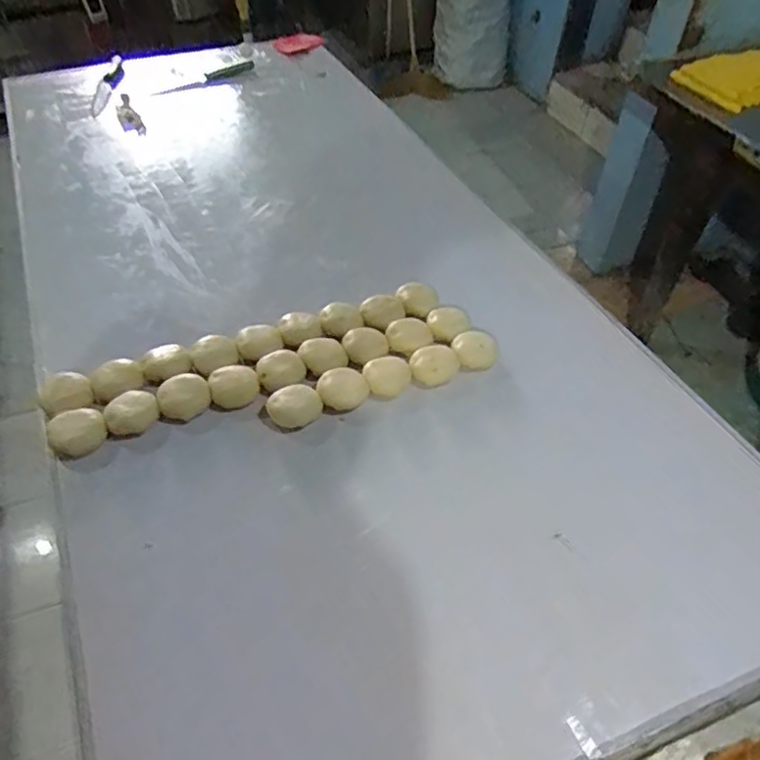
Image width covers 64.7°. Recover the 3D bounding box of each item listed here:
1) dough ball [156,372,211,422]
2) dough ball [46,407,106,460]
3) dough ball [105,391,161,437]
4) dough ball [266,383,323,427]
[{"bbox_3d":[-0.249,0.020,0.761,0.062,0.028,0.060,1,48,-1],"label":"dough ball"},{"bbox_3d":[-0.363,0.061,0.717,0.062,0.028,0.070,-33,57,-28],"label":"dough ball"},{"bbox_3d":[-0.307,0.038,0.741,0.060,0.026,0.063,1,48,-1],"label":"dough ball"},{"bbox_3d":[-0.108,0.033,0.758,0.065,0.028,0.054,-11,49,-12],"label":"dough ball"}]

